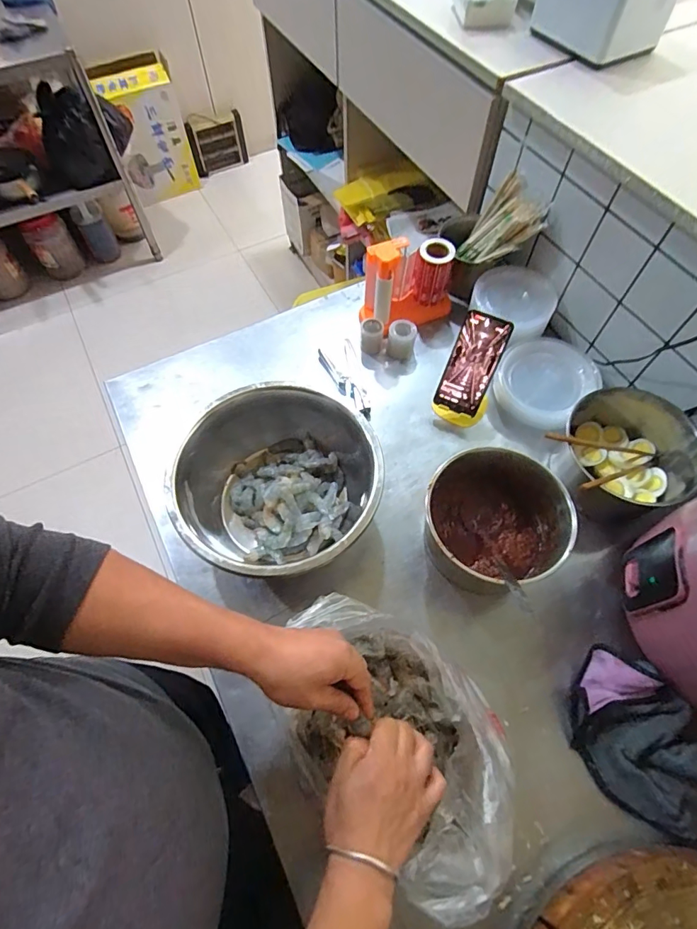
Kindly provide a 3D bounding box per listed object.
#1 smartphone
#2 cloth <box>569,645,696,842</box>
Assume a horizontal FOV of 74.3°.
[{"bbox_3d":[0.203,-0.162,0.753,0.077,0.159,0.013,24,22,13],"label":"smartphone"},{"bbox_3d":[0.357,0.327,0.548,0.165,0.066,0.161,25,65,13],"label":"cloth"}]

